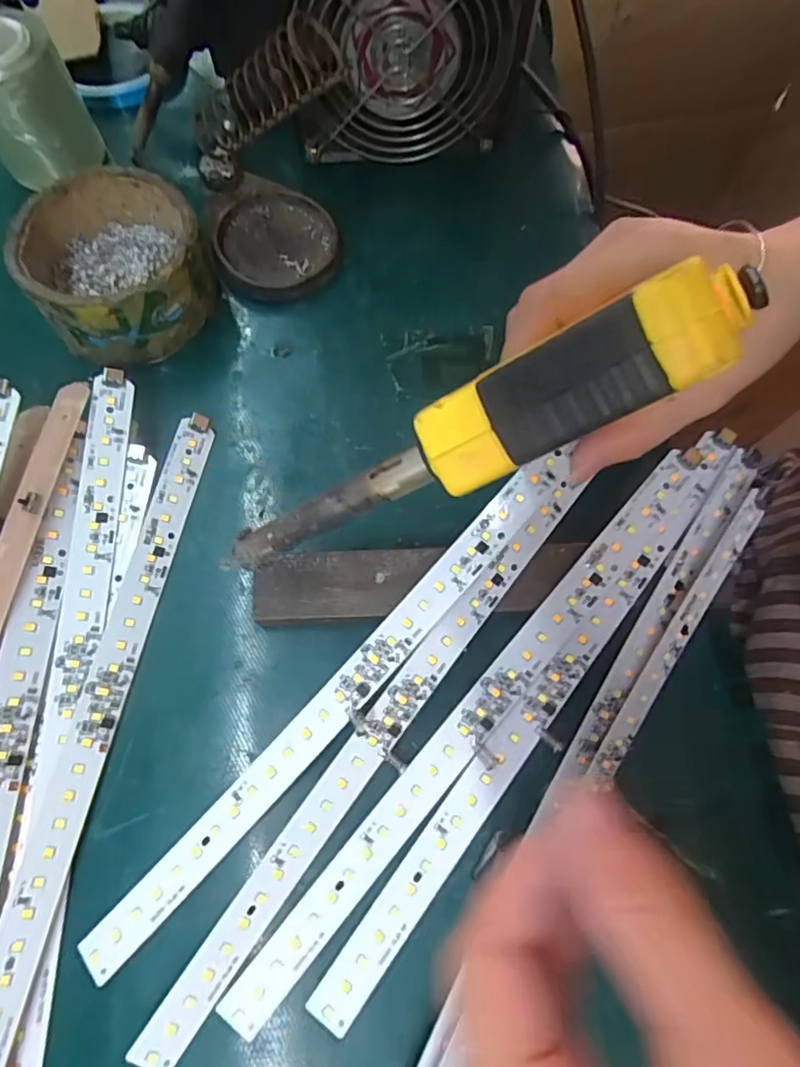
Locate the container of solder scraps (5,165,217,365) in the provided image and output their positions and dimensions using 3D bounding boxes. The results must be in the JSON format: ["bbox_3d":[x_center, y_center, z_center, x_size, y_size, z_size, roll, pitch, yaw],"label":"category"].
[{"bbox_3d":[-0.143,-0.134,0.286,0.083,0.045,0.080,0,71,-1],"label":"container of solder scraps"}]

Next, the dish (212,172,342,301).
[{"bbox_3d":[-0.067,-0.159,0.310,0.066,0.017,0.065,0,71,-1],"label":"dish"}]

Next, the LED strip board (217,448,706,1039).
[{"bbox_3d":[0.035,0.071,0.229,0.018,0.007,0.283,41,81,6],"label":"LED strip board"}]

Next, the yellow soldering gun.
[{"bbox_3d":[0.017,-0.026,0.174,0.172,0.032,0.029,-24,70,27],"label":"yellow soldering gun"}]

